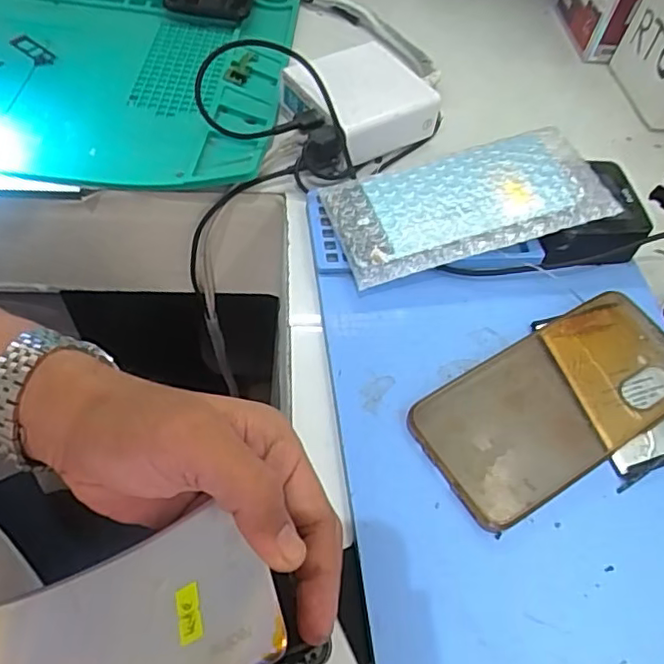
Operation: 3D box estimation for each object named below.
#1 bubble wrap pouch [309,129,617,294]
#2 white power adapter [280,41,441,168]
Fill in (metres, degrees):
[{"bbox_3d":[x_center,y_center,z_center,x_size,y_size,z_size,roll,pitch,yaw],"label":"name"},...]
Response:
[{"bbox_3d":[0.088,-0.085,0.389,0.174,0.009,0.080,-15,61,-5],"label":"bubble wrap pouch"},{"bbox_3d":[0.021,-0.174,0.451,0.091,0.038,0.086,-26,62,-20],"label":"white power adapter"}]

